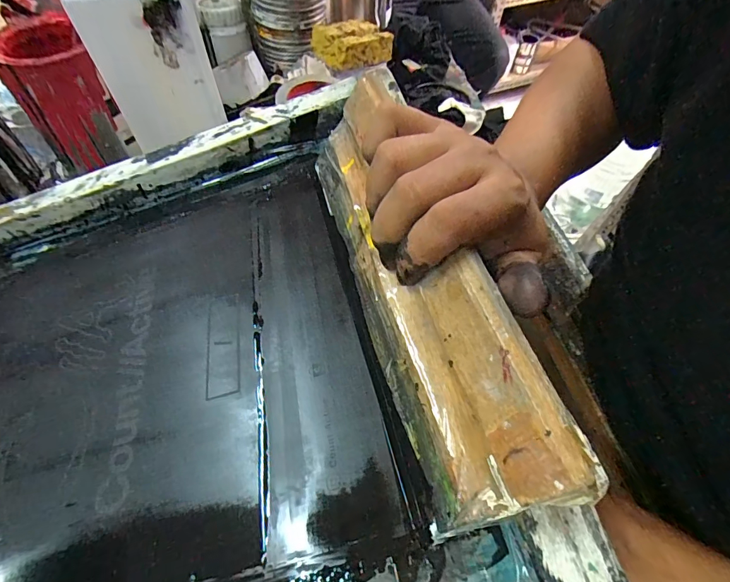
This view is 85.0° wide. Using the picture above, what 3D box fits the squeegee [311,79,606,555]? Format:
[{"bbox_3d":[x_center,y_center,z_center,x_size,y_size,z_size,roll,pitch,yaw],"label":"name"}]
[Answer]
[{"bbox_3d":[0.030,-0.019,0.219,0.032,0.078,0.253,9,48,-34],"label":"squeegee"}]

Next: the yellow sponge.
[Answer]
[{"bbox_3d":[-0.017,-0.344,0.552,0.101,0.038,0.067,-35,62,-23],"label":"yellow sponge"}]

